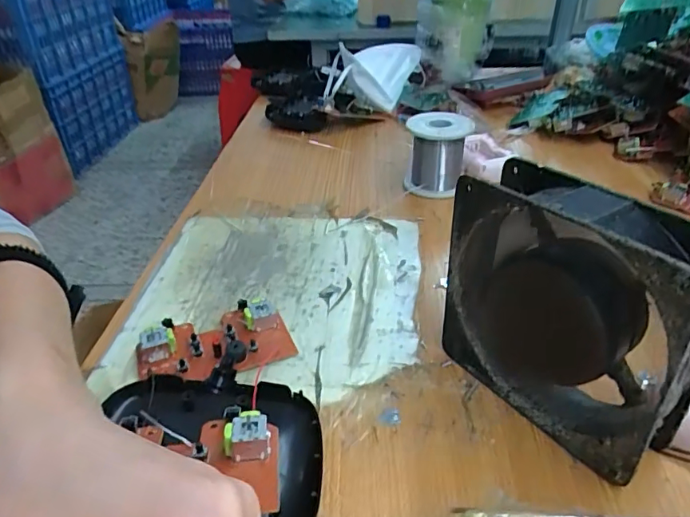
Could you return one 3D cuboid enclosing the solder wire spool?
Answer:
[{"bbox_3d":[0.088,-0.100,0.496,0.061,0.065,0.060,5,35,10],"label":"solder wire spool"}]

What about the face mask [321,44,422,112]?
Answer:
[{"bbox_3d":[0.036,-0.239,0.689,0.118,0.066,0.128,5,35,10],"label":"face mask"}]

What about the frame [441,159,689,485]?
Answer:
[{"bbox_3d":[0.107,0.025,0.256,0.040,0.122,0.122,-23,39,-28],"label":"frame"}]

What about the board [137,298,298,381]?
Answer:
[{"bbox_3d":[-0.080,0.051,0.320,0.088,0.017,0.062,-17,37,-21],"label":"board"}]

